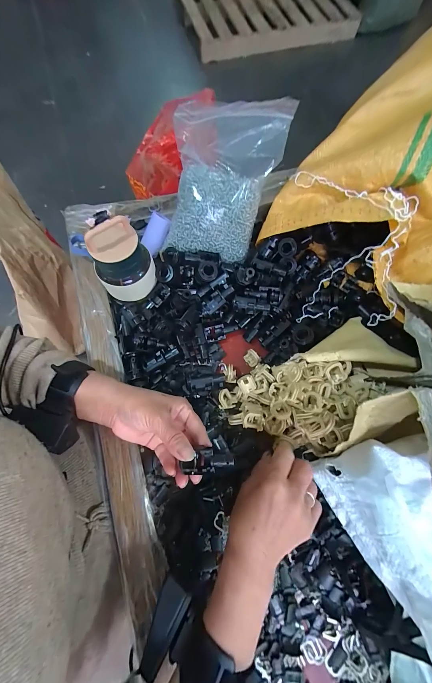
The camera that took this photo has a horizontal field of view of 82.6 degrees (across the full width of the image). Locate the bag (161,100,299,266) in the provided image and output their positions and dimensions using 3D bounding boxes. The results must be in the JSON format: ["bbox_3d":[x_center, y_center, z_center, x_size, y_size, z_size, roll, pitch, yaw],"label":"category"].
[{"bbox_3d":[0.012,-0.226,0.341,0.119,0.136,0.184,22,72,7],"label":"bag"}]

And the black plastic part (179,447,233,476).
[{"bbox_3d":[-0.007,0.120,0.246,0.050,0.017,0.020,-20,74,19],"label":"black plastic part"}]

